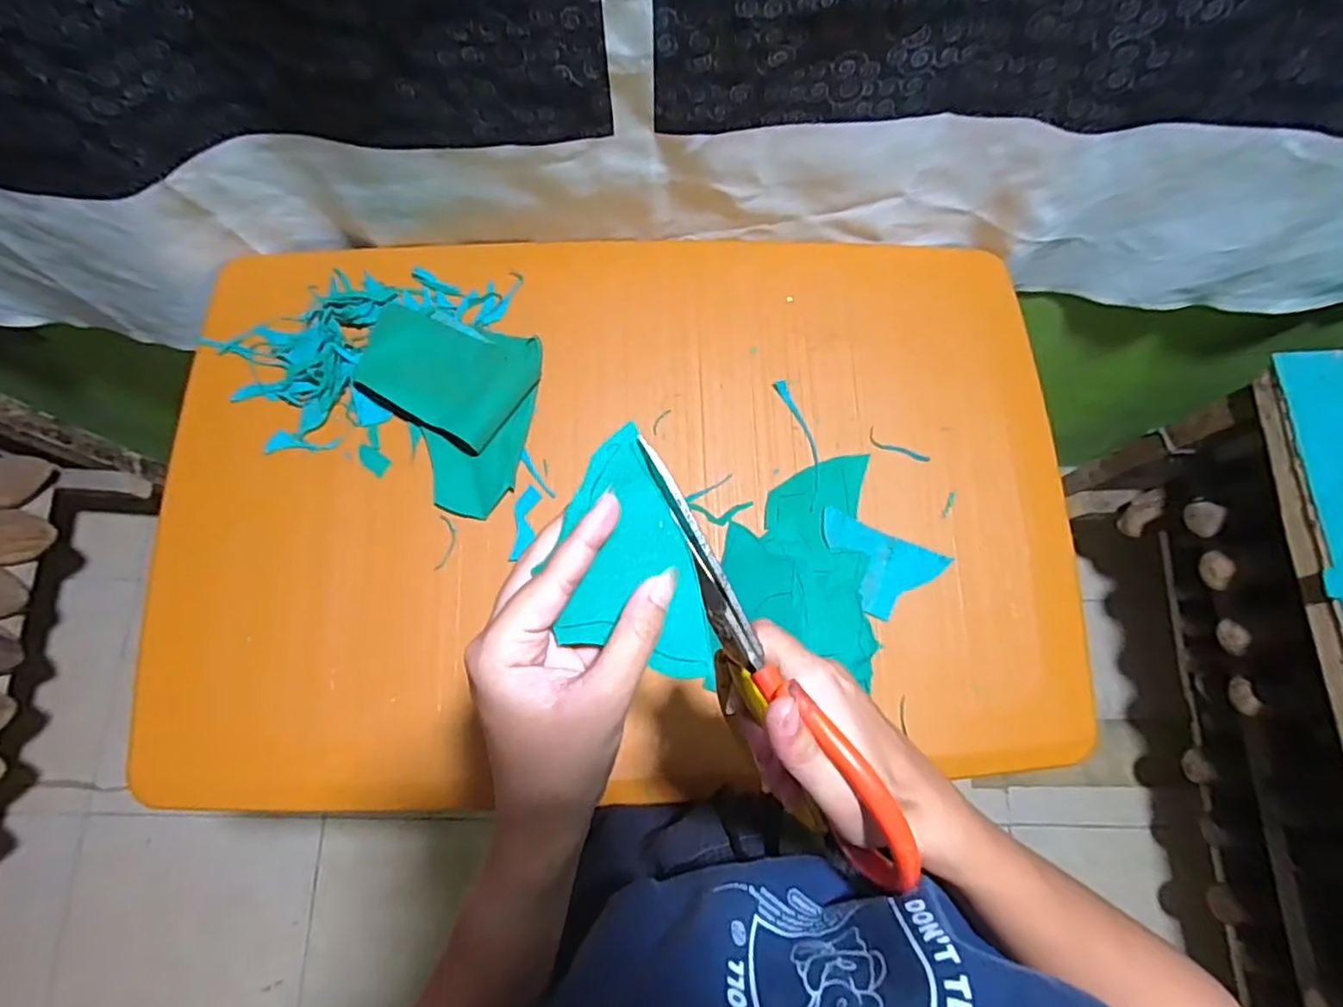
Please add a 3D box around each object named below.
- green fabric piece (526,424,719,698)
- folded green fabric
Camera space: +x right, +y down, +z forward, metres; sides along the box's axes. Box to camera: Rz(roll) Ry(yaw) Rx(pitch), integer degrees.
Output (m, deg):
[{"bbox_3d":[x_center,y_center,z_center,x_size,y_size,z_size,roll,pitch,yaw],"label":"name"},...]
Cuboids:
[{"bbox_3d":[-0.019,0.025,0.259,0.057,0.027,0.097,-15,77,-5],"label":"green fabric piece"},{"bbox_3d":[-0.197,-0.080,0.558,0.148,0.032,0.165,10,76,1],"label":"folded green fabric"}]

